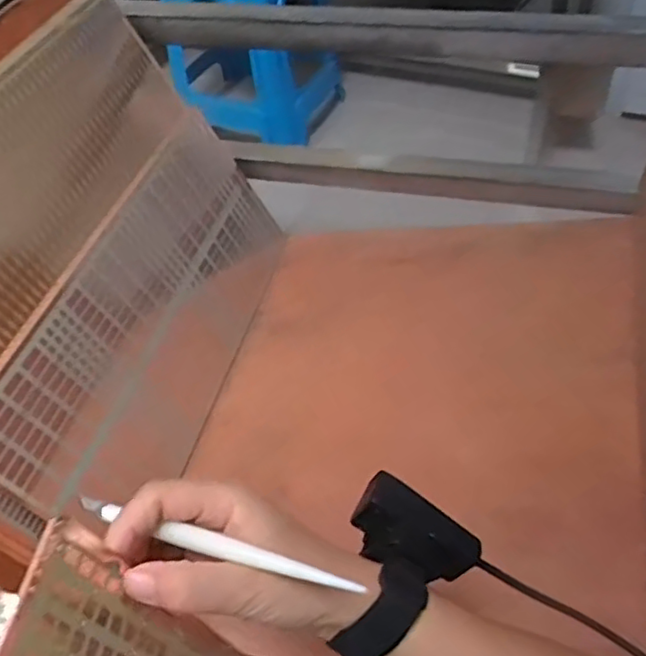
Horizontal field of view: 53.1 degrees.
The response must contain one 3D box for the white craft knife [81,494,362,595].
[{"bbox_3d":[-0.055,0.102,0.305,0.137,0.005,0.008,11,53,16],"label":"white craft knife"}]

